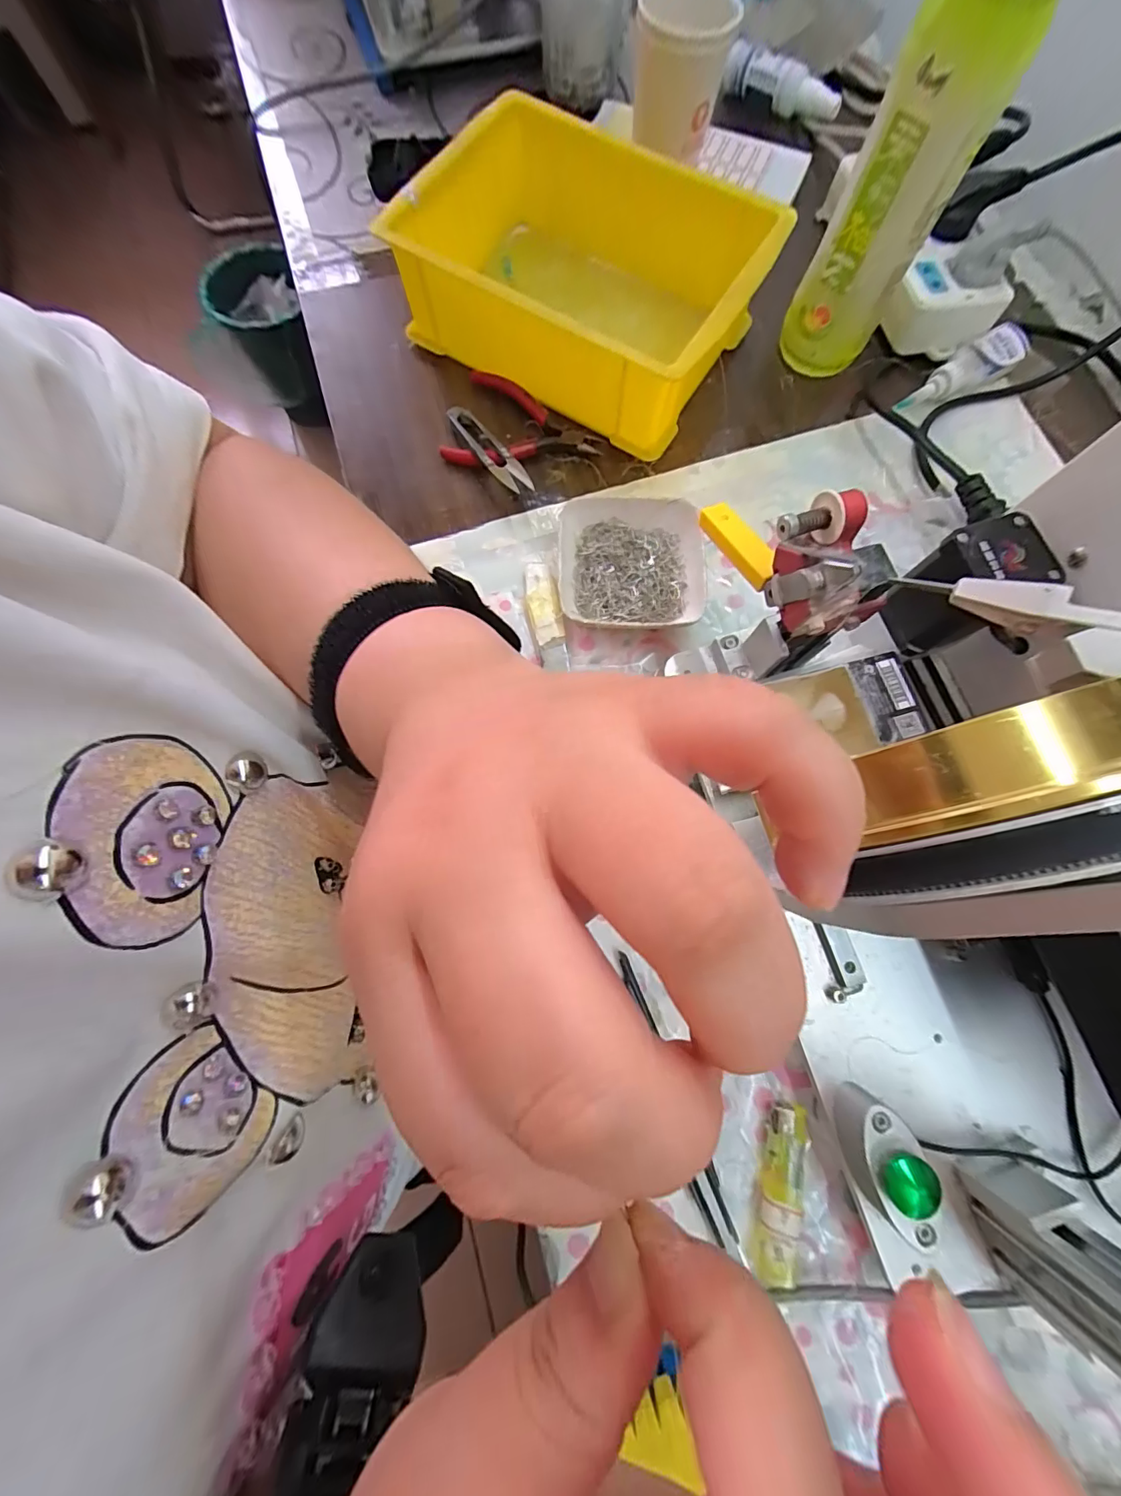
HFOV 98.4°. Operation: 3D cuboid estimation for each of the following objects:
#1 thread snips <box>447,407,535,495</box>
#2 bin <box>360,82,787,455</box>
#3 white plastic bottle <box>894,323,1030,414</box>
[{"bbox_3d":[-0.054,-0.221,0.360,0.020,0.020,0.100,-33,79,-9],"label":"thread snips"},{"bbox_3d":[0.020,-0.355,0.366,0.244,0.079,0.190,32,78,6],"label":"bin"},{"bbox_3d":[0.315,-0.292,0.379,0.112,0.022,0.032,-34,79,-9],"label":"white plastic bottle"}]

